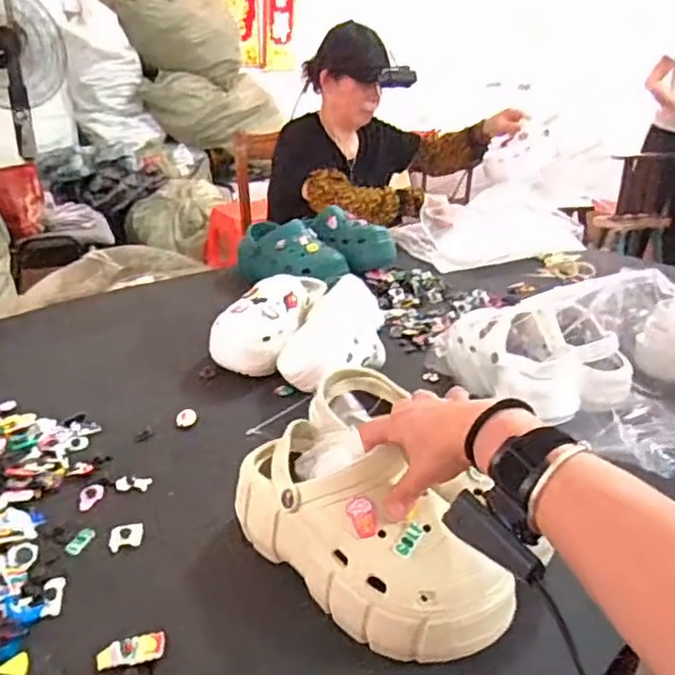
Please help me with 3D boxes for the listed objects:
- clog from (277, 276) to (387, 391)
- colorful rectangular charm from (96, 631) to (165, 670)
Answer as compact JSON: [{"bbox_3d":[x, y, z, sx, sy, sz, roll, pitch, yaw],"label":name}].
[{"bbox_3d":[-0.001,0.001,0.920,0.131,0.097,0.225,11,25,17],"label":"clog"},{"bbox_3d":[-0.159,0.242,0.501,0.050,0.007,0.023,-7,26,-23],"label":"colorful rectangular charm"}]

